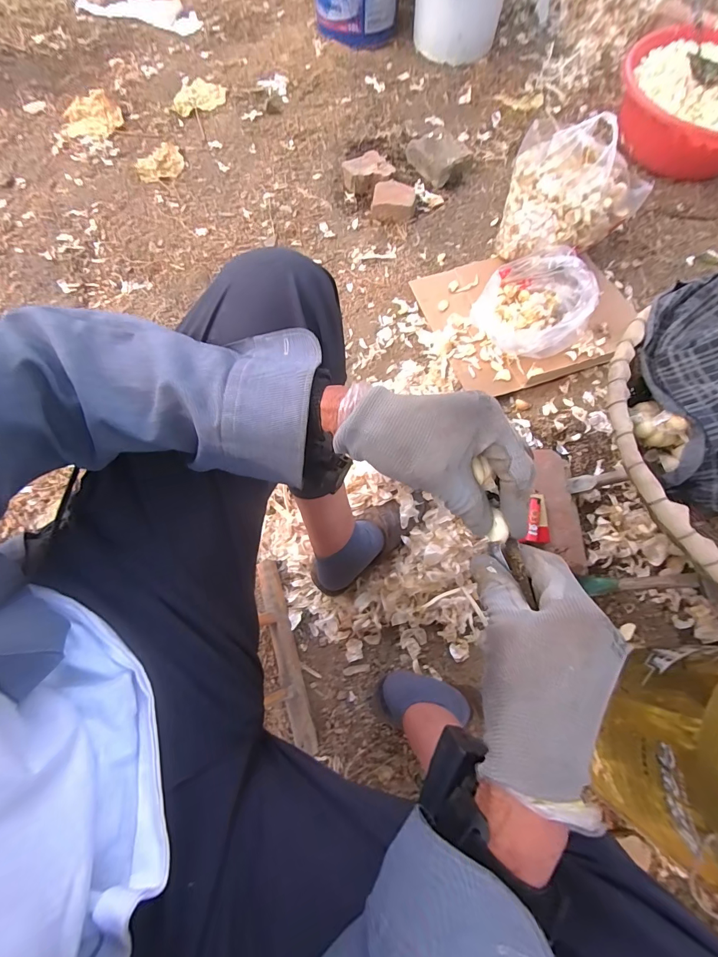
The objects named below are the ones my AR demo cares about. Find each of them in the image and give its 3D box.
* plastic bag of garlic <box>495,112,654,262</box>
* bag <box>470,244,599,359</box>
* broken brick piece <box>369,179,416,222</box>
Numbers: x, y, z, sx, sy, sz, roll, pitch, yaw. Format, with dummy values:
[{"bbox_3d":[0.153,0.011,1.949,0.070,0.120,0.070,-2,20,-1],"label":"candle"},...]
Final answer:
[{"bbox_3d":[0.503,-0.676,0.907,0.275,0.225,0.208,13,72,5],"label":"plastic bag of garlic"},{"bbox_3d":[0.420,-0.412,0.900,0.229,0.111,0.255,43,77,13],"label":"bag"},{"bbox_3d":[0.099,-0.776,1.075,0.117,0.056,0.094,16,72,6],"label":"broken brick piece"}]

